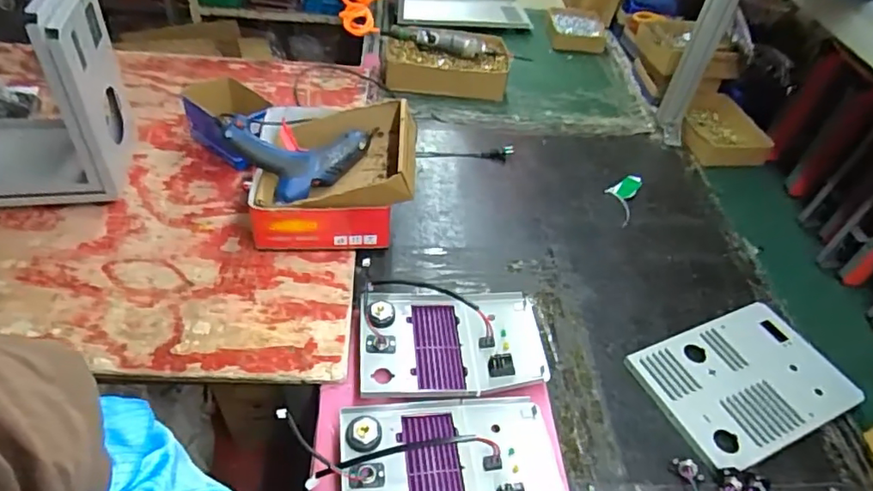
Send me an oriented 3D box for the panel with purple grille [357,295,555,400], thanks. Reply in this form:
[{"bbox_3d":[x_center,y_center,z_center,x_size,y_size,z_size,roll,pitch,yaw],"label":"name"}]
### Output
[{"bbox_3d":[0.019,0.127,0.724,0.236,0.037,0.164,-1,45,-7],"label":"panel with purple grille"}]

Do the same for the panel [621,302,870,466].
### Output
[{"bbox_3d":[0.412,0.175,0.739,0.268,0.012,0.177,-16,49,-21],"label":"panel"}]

